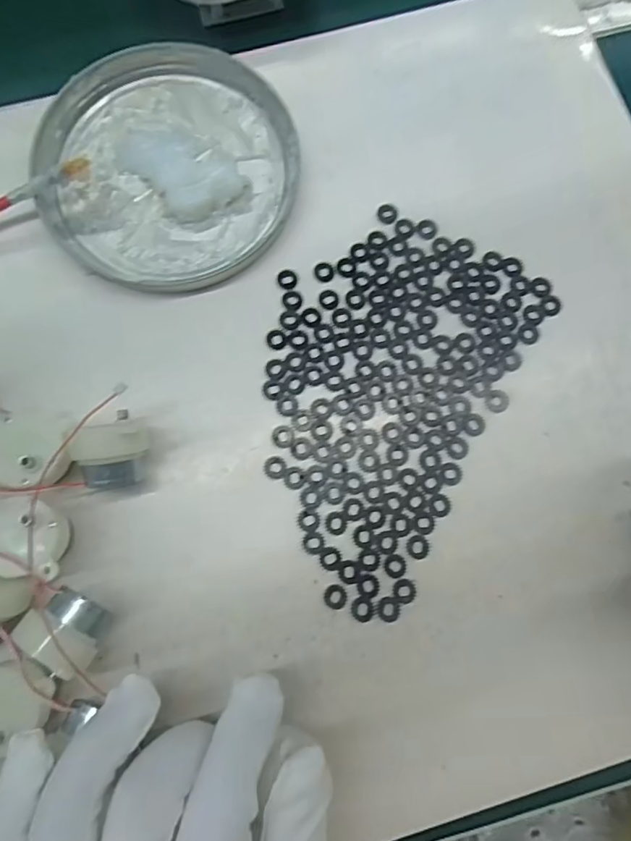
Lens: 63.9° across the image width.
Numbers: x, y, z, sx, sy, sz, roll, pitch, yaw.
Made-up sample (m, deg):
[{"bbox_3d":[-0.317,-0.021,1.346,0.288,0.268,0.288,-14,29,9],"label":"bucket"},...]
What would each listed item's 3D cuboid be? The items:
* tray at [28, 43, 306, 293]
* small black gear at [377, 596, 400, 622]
[{"bbox_3d":[-0.076,-0.132,0.258,0.126,0.012,0.127,0,79,0],"label":"tray"},{"bbox_3d":[0.032,0.083,0.222,0.009,0.004,0.011,-5,79,-1],"label":"small black gear"}]

